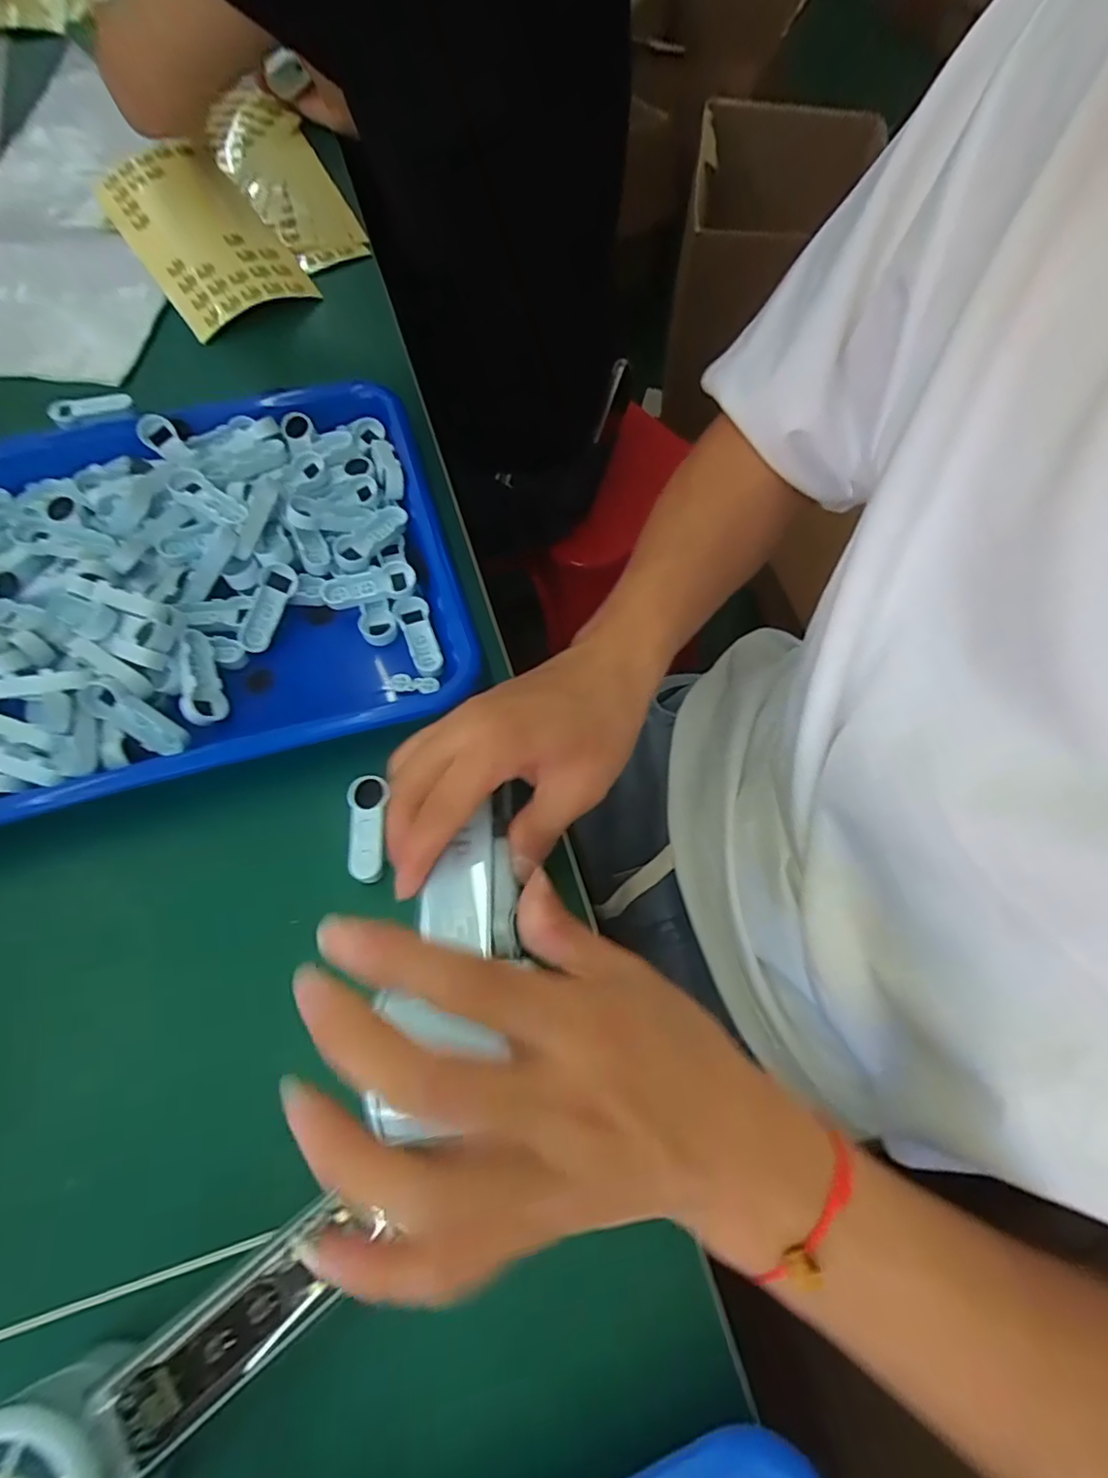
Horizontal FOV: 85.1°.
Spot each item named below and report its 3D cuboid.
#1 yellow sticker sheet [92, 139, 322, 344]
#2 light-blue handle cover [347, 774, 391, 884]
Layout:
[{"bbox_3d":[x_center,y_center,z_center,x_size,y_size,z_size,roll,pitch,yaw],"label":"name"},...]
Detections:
[{"bbox_3d":[-0.271,-0.385,0.462,0.097,0.053,0.182,-35,71,-15],"label":"yellow sticker sheet"},{"bbox_3d":[-0.090,0.042,0.288,0.016,0.004,0.051,-5,66,-3],"label":"light-blue handle cover"}]

